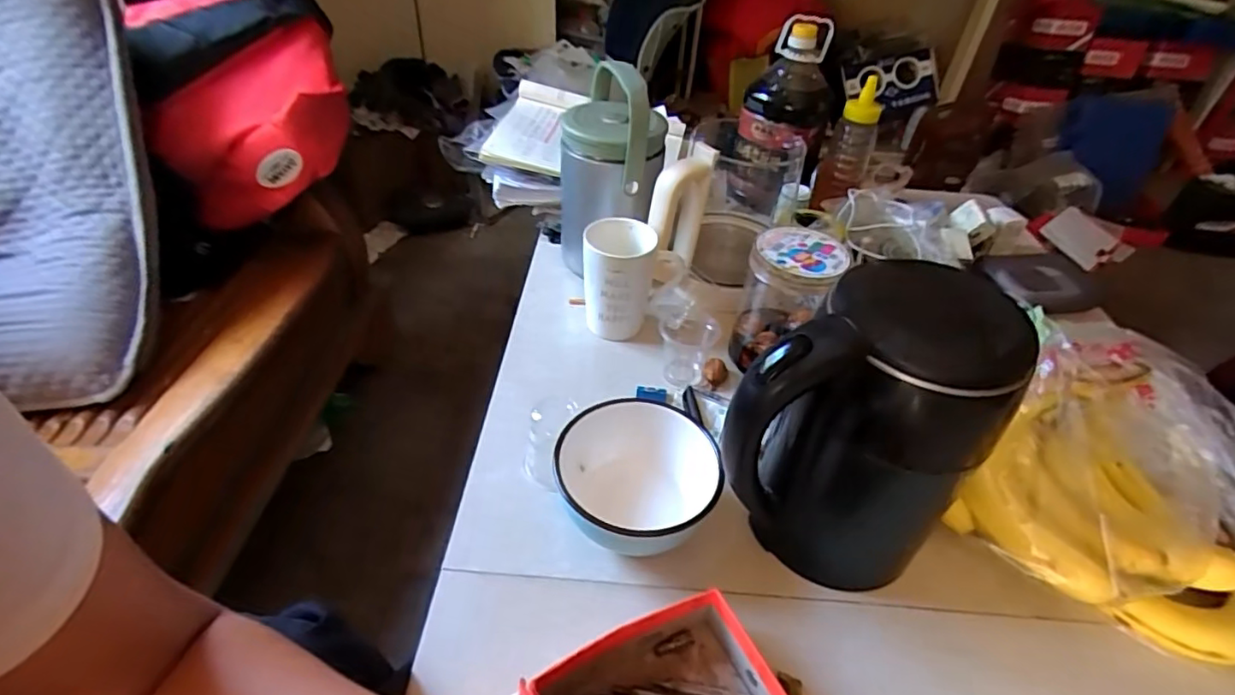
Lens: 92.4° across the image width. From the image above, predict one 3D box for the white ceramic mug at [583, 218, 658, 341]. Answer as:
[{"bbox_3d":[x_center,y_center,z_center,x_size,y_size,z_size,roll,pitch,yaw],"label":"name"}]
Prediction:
[{"bbox_3d":[-0.001,-0.074,0.701,0.079,0.134,0.080,8,40,3],"label":"white ceramic mug"}]

